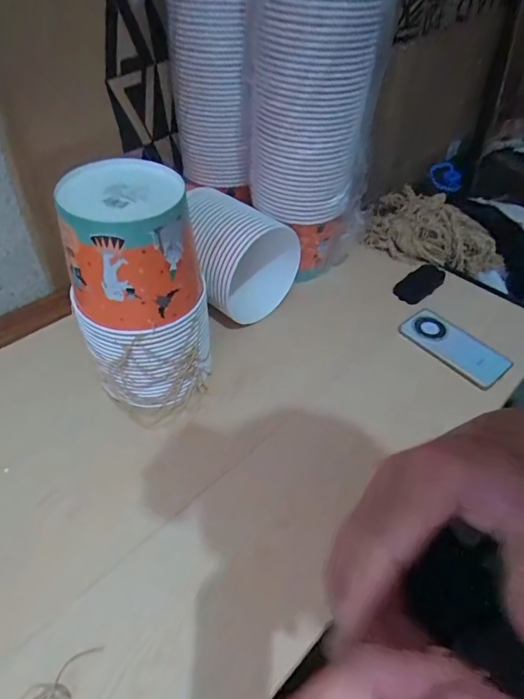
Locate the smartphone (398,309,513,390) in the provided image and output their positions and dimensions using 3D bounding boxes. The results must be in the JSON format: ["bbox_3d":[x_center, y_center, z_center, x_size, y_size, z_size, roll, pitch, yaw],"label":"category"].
[{"bbox_3d":[0.308,-0.010,0.683,0.083,0.008,0.163,-31,55,-25],"label":"smartphone"}]

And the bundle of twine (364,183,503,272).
[{"bbox_3d":[0.355,-0.237,0.874,0.290,0.093,0.180,16,50,14],"label":"bundle of twine"}]

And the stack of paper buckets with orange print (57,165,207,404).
[{"bbox_3d":[-0.149,-0.065,0.537,0.154,0.271,0.143,-10,49,-9],"label":"stack of paper buckets with orange print"}]

